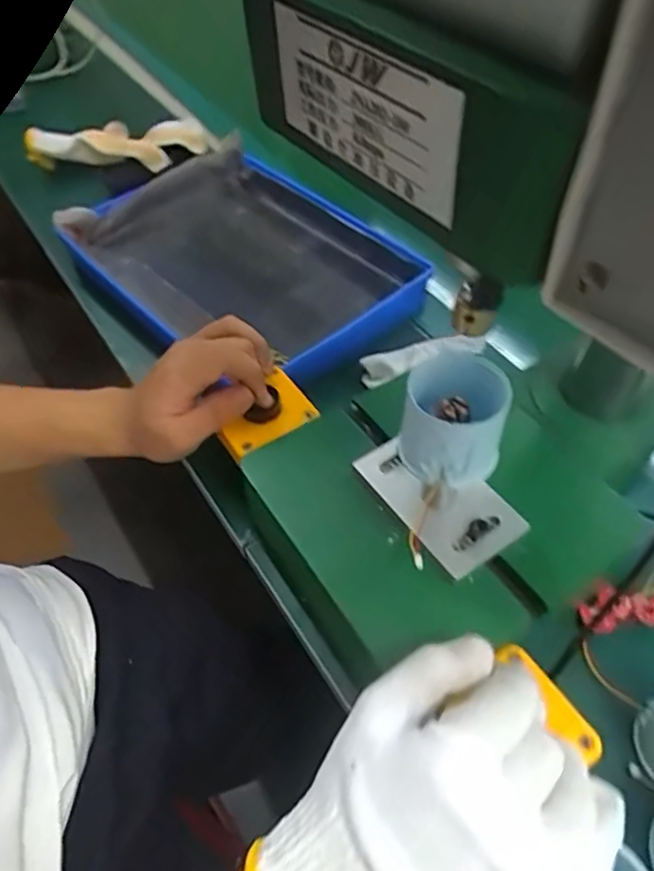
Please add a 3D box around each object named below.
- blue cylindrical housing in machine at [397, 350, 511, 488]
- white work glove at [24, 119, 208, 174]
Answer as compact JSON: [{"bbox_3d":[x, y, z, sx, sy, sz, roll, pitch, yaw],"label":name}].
[{"bbox_3d":[0.067,-0.007,0.341,0.051,0.054,0.047,0,51,0],"label":"blue cylindrical housing in machine"},{"bbox_3d":[-0.252,-0.366,0.780,0.195,0.031,0.122,3,51,3],"label":"white work glove"}]

